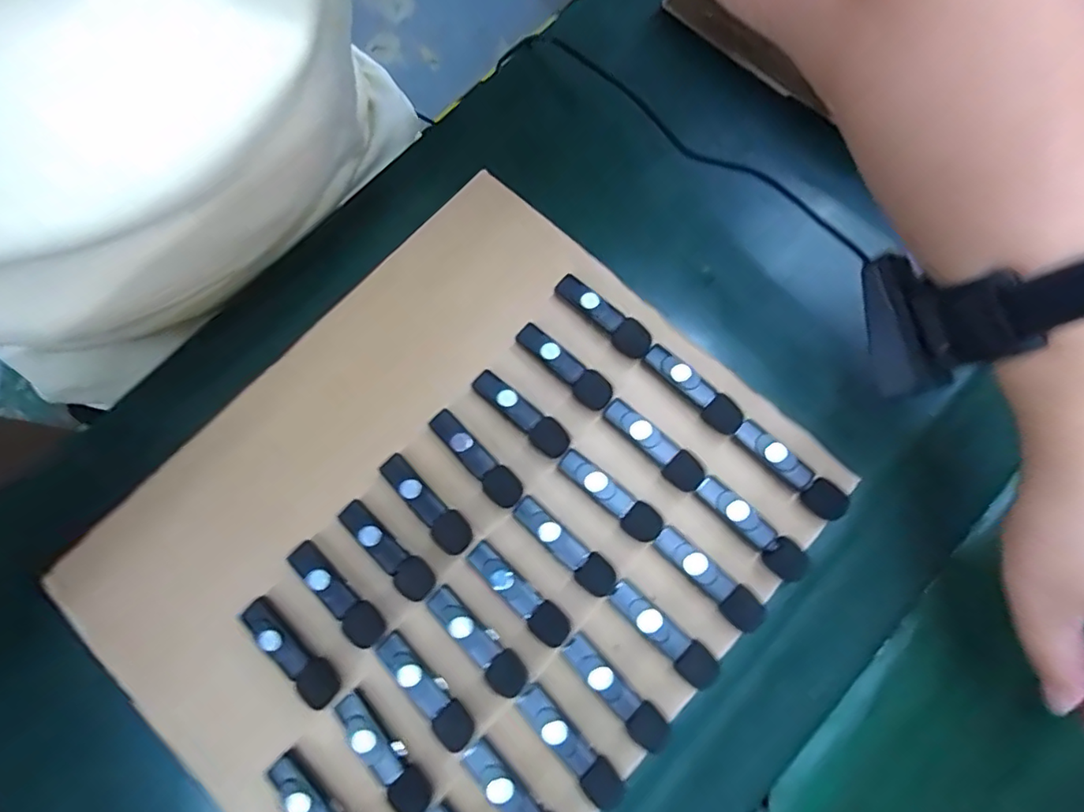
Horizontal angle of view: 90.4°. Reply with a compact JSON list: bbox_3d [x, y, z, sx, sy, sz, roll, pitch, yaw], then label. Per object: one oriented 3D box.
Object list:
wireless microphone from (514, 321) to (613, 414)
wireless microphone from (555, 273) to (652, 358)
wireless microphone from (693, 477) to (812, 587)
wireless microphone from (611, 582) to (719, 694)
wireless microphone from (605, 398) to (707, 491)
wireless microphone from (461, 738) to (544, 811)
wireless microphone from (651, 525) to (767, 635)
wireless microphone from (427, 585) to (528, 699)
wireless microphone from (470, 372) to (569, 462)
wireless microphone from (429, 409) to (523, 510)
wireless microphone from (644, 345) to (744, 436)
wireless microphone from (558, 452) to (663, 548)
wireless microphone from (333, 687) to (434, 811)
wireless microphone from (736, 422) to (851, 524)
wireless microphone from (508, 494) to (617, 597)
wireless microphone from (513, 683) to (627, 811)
[{"bbox_3d":[0.013,-0.023,0.311,0.065,0.016,0.017,45,81,7],"label":"wireless microphone"},{"bbox_3d":[0.036,-0.053,0.318,0.065,0.016,0.016,44,81,7],"label":"wireless microphone"},{"bbox_3d":[0.110,0.066,0.286,0.066,0.016,0.017,43,81,7],"label":"wireless microphone"},{"bbox_3d":[0.062,0.116,0.276,0.018,0.017,0.062,-44,83,-9],"label":"wireless microphone"},{"bbox_3d":[0.061,0.022,0.299,0.017,0.016,0.064,-43,83,-9],"label":"wireless microphone"},{"bbox_3d":[-0.012,0.191,0.260,0.065,0.015,0.017,43,81,7],"label":"wireless microphone"},{"bbox_3d":[0.086,0.090,0.281,0.064,0.016,0.017,43,81,7],"label":"wireless microphone"},{"bbox_3d":[-0.033,0.120,0.279,0.017,0.016,0.063,-44,83,-9],"label":"wireless microphone"},{"bbox_3d":[-0.012,0.004,0.305,0.064,0.014,0.018,43,81,7],"label":"wireless microphone"},{"bbox_3d":[-0.036,0.029,0.300,0.018,0.010,0.066,-41,82,-8],"label":"wireless microphone"},{"bbox_3d":[0.085,-0.010,0.305,0.015,0.015,0.064,-44,83,-9],"label":"wireless microphone"},{"bbox_3d":[0.037,0.049,0.294,0.064,0.015,0.018,44,81,7],"label":"wireless microphone"},{"bbox_3d":[-0.078,0.171,0.267,0.017,0.017,0.063,-41,82,-8],"label":"wireless microphone"},{"bbox_3d":[0.134,0.034,0.293,0.016,0.016,0.067,-42,82,-8],"label":"wireless microphone"},{"bbox_3d":[0.012,0.075,0.287,0.065,0.014,0.017,43,81,7],"label":"wireless microphone"},{"bbox_3d":[0.013,0.167,0.266,0.065,0.019,0.017,44,81,7],"label":"wireless microphone"}]

